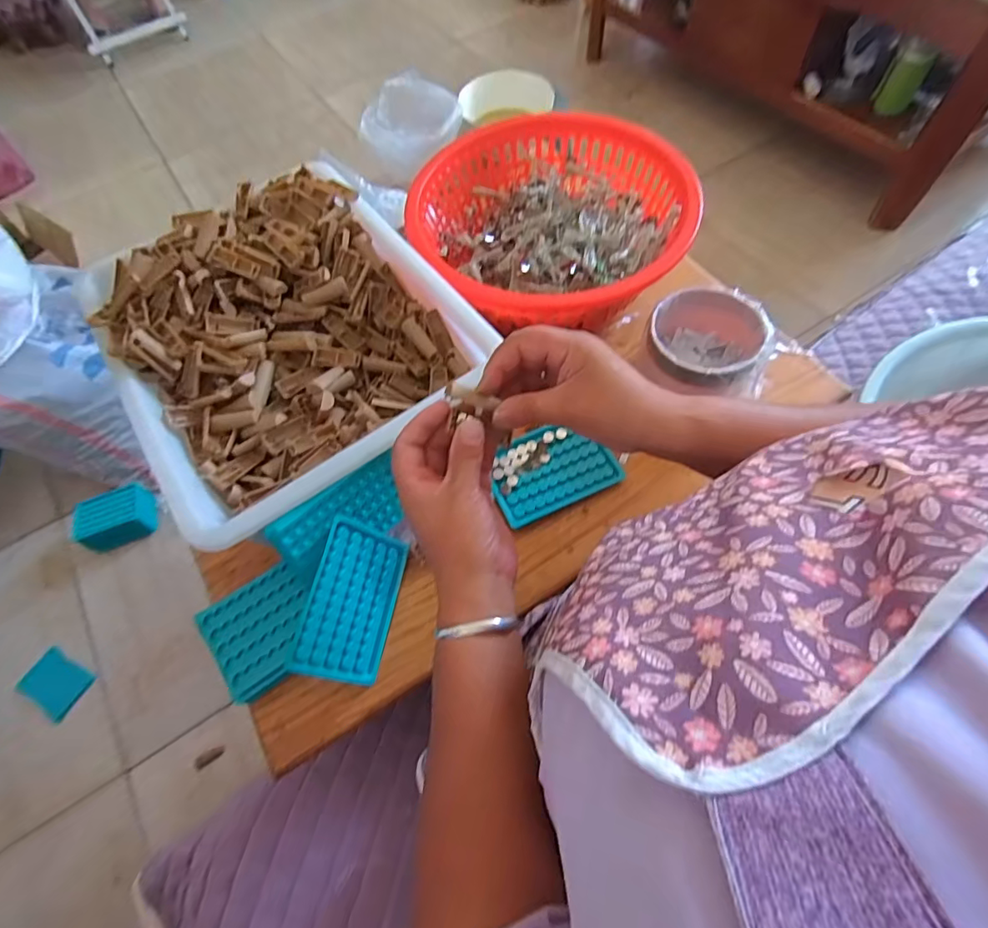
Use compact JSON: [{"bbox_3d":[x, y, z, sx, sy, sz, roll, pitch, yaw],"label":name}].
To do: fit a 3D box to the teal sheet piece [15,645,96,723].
[{"bbox_3d":[-0.876,0.436,1.043,0.149,0.005,0.091,21,62,20],"label":"teal sheet piece"}]

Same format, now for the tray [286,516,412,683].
[{"bbox_3d":[-0.128,0.126,0.483,0.007,0.093,0.135,-7,62,38],"label":"tray"}]

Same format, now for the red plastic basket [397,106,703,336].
[{"bbox_3d":[0.064,-0.290,0.641,0.318,0.102,0.322,-25,63,-9],"label":"red plastic basket"}]

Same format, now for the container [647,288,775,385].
[{"bbox_3d":[0.225,-0.124,0.570,0.115,0.076,0.111,-2,62,3],"label":"container"}]

